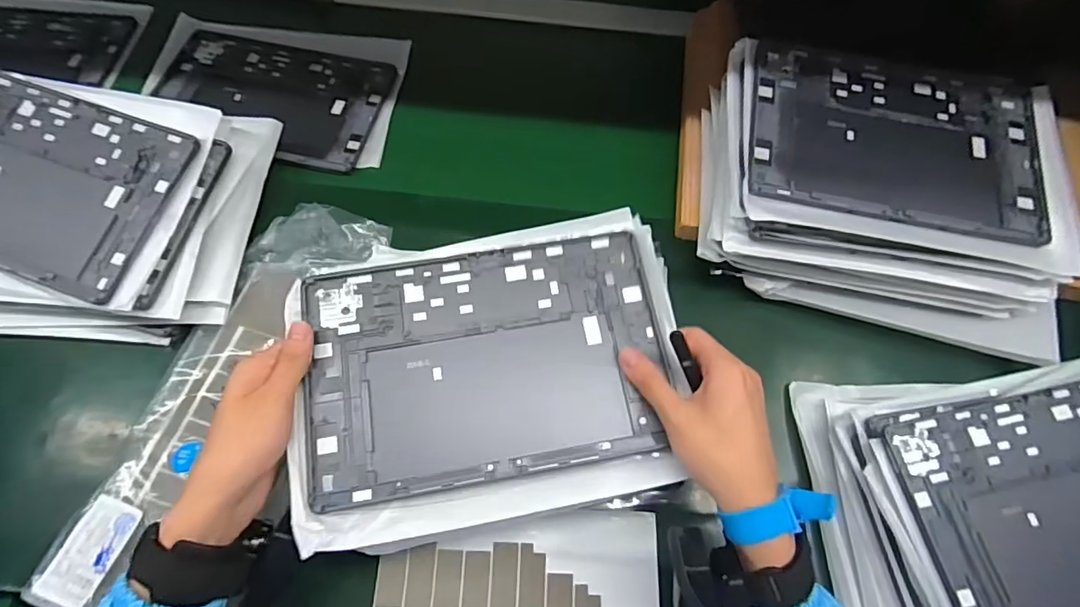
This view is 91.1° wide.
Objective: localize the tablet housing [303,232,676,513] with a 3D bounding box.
[{"bbox_3d":[-0.037,0.039,0.383,0.251,0.012,0.167,-9,68,-6],"label":"tablet housing"}]

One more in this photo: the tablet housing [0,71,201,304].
[{"bbox_3d":[-0.453,-0.112,0.476,0.257,0.010,0.165,19,75,4],"label":"tablet housing"}]

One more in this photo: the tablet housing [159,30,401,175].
[{"bbox_3d":[-0.308,-0.241,0.609,0.249,0.010,0.171,12,62,1],"label":"tablet housing"}]

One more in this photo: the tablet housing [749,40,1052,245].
[{"bbox_3d":[0.318,-0.154,0.477,0.257,0.009,0.179,10,71,1],"label":"tablet housing"}]

